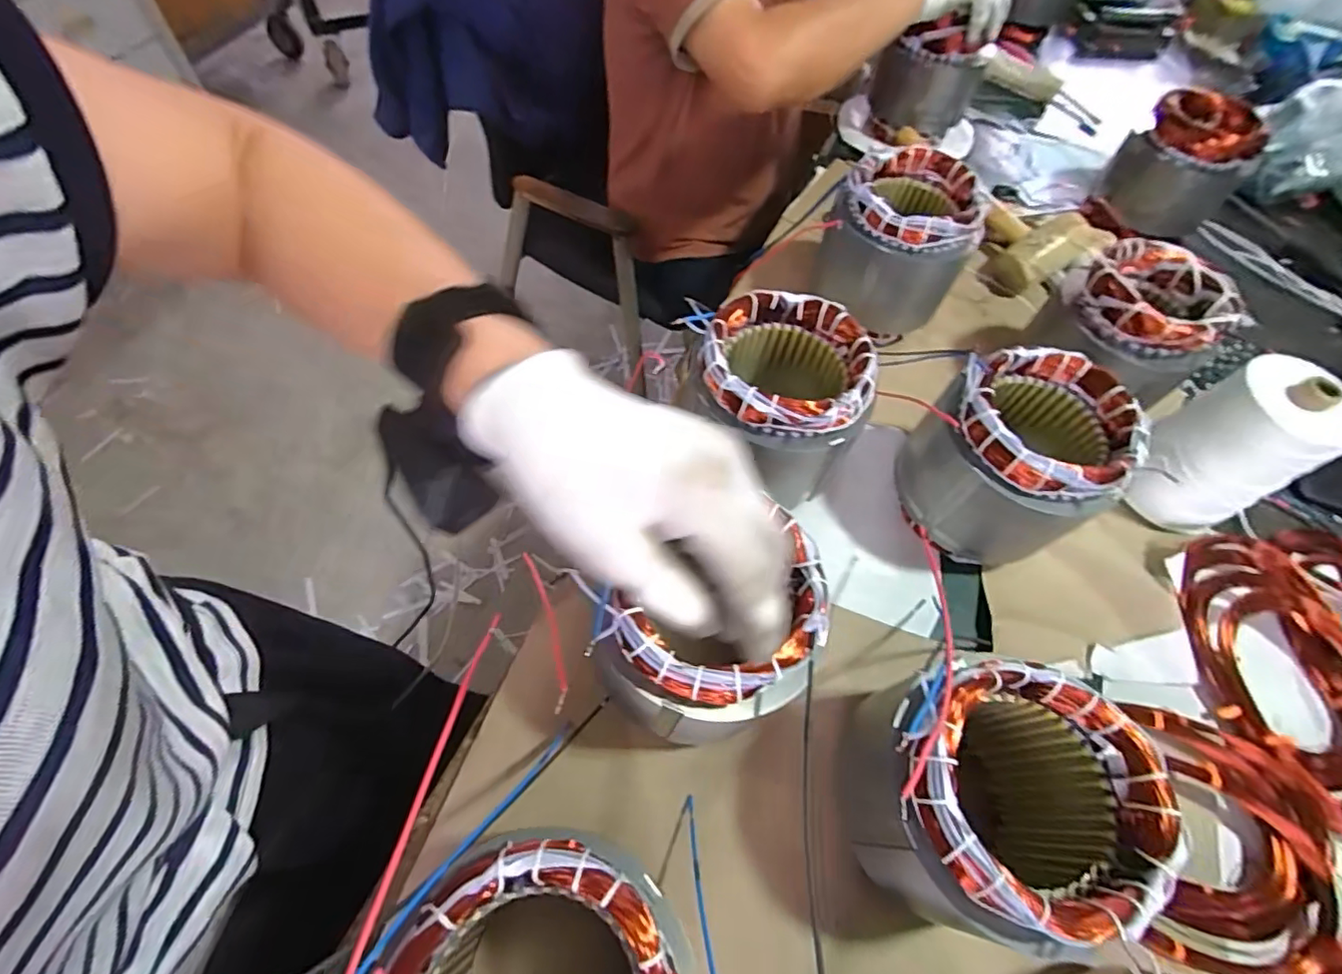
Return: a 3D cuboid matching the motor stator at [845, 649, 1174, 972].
[{"bbox_3d":[0.193,0.202,0.379,0.141,0.166,0.133,2,60,-3],"label":"motor stator"}]

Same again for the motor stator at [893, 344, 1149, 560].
[{"bbox_3d":[0.301,-0.031,0.505,0.145,0.128,0.154,31,62,13],"label":"motor stator"}]

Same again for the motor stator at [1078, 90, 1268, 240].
[{"bbox_3d":[0.716,-0.444,0.832,0.147,0.171,0.147,41,65,18],"label":"motor stator"}]

